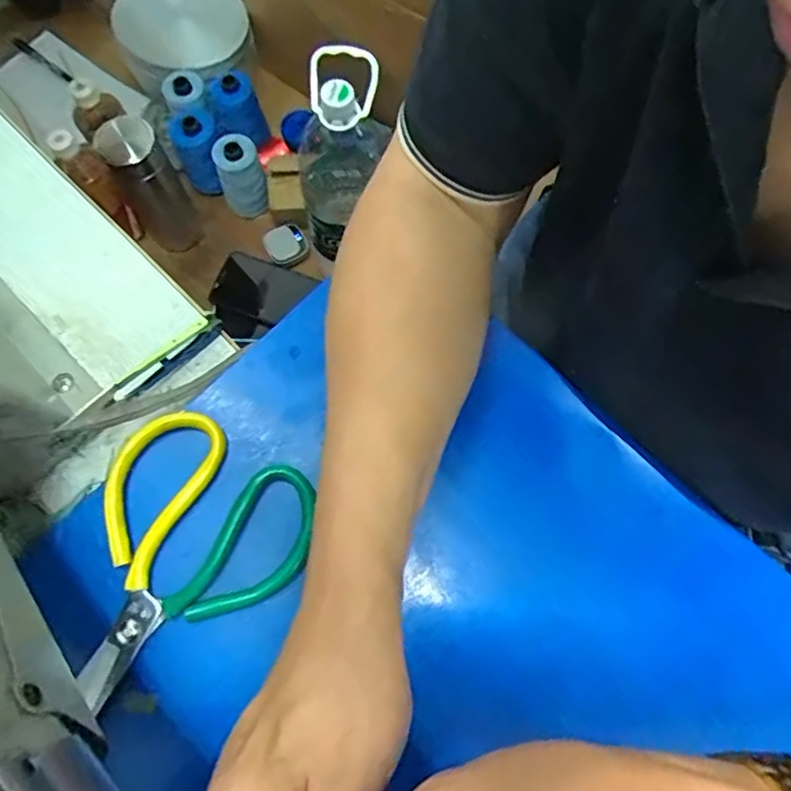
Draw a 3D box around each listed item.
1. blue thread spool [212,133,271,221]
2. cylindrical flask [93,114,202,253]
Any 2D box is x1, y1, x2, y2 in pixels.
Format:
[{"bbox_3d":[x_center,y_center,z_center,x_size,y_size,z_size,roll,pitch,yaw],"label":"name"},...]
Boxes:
[{"bbox_3d":[-0.215,-0.308,0.834,0.059,0.113,0.054,0,73,-1],"label":"blue thread spool"},{"bbox_3d":[-0.316,-0.270,0.774,0.070,0.196,0.067,0,73,-1],"label":"cylindrical flask"}]

